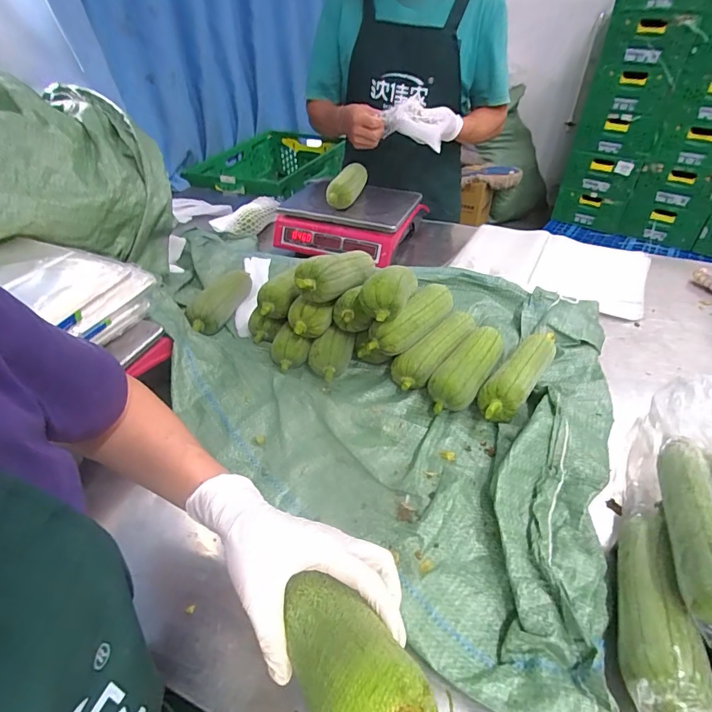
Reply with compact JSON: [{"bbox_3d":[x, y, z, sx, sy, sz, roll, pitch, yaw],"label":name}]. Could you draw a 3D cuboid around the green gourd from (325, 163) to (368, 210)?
[{"bbox_3d":[-0.018,-0.394,0.985,0.065,0.081,0.163,7,41,10],"label":"green gourd"}]

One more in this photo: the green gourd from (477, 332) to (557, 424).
[{"bbox_3d":[0.248,0.027,0.642,0.060,0.056,0.211,27,48,29],"label":"green gourd"}]

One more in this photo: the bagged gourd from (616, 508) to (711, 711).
[{"bbox_3d":[0.274,0.240,0.393,0.058,0.057,0.217,14,43,17],"label":"bagged gourd"}]

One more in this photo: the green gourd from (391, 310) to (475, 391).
[{"bbox_3d":[0.128,-0.013,0.692,0.065,0.067,0.192,25,47,28],"label":"green gourd"}]

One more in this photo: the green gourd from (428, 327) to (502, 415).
[{"bbox_3d":[0.172,0.019,0.653,0.068,0.061,0.185,23,46,26],"label":"green gourd"}]

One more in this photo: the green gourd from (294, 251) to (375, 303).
[{"bbox_3d":[-0.029,-0.131,0.659,0.062,0.066,0.168,24,33,27],"label":"green gourd"}]

